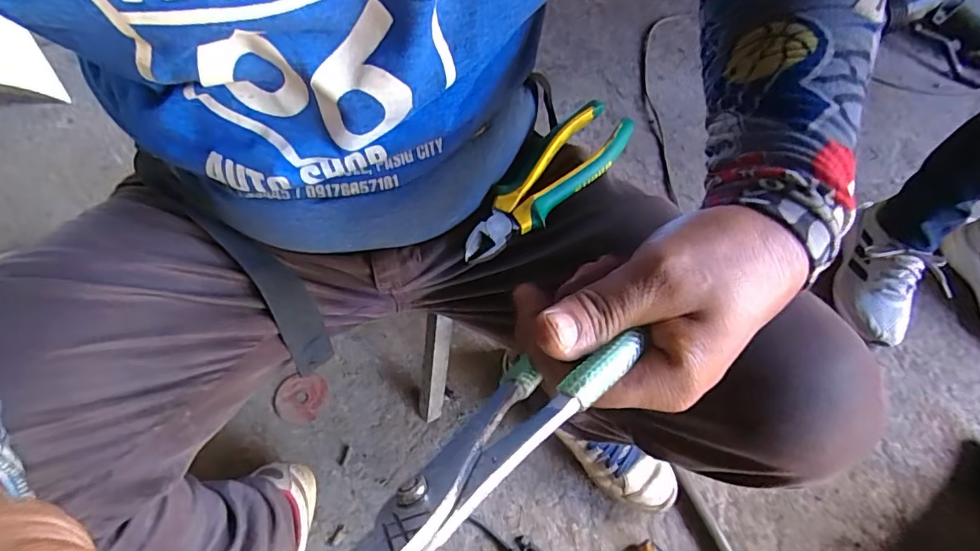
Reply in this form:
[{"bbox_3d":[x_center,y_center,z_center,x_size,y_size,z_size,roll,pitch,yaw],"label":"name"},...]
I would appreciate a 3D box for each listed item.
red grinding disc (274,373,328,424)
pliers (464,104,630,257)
[{"bbox_3d":[-0.268,0.175,0.702,0.069,0.004,0.068,1,63,-3],"label":"red grinding disc"},{"bbox_3d":[0.045,-0.071,0.385,0.053,0.026,0.166,37,65,16],"label":"pliers"}]

